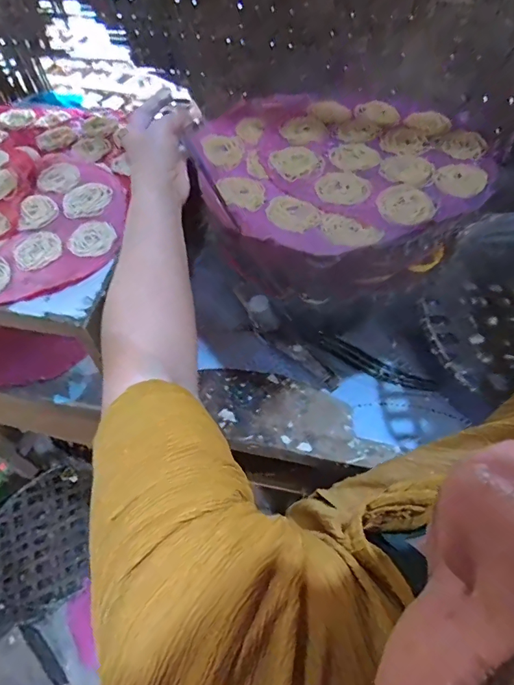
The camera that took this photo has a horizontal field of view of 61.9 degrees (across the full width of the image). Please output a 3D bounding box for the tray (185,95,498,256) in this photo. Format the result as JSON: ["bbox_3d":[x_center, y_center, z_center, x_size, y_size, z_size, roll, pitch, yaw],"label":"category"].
[{"bbox_3d":[0.119,-0.261,0.608,0.396,0.042,0.373,-1,54,1],"label":"tray"}]

